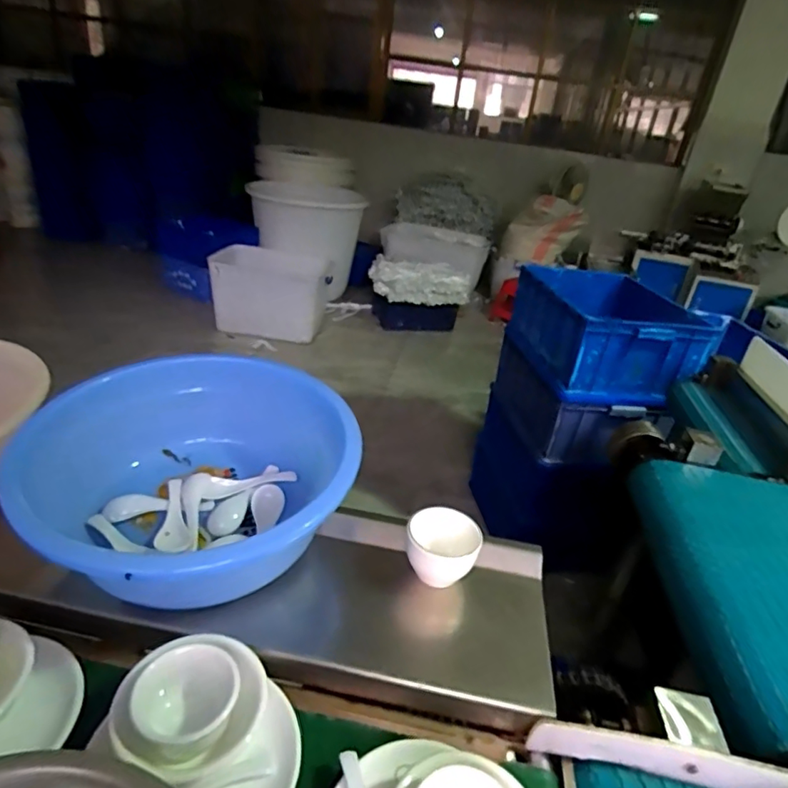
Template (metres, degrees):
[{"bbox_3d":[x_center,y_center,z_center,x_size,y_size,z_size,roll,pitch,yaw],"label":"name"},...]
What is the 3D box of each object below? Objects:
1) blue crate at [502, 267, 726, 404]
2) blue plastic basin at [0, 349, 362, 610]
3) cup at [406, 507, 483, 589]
[{"bbox_3d":[0.690,-0.192,1.725,0.485,0.244,0.542,3,28,-8],"label":"blue crate"},{"bbox_3d":[-0.210,0.095,0.566,0.316,0.138,0.289,6,28,-3],"label":"blue plastic basin"},{"bbox_3d":[0.051,0.164,0.576,0.077,0.059,0.062,8,28,0],"label":"cup"}]

